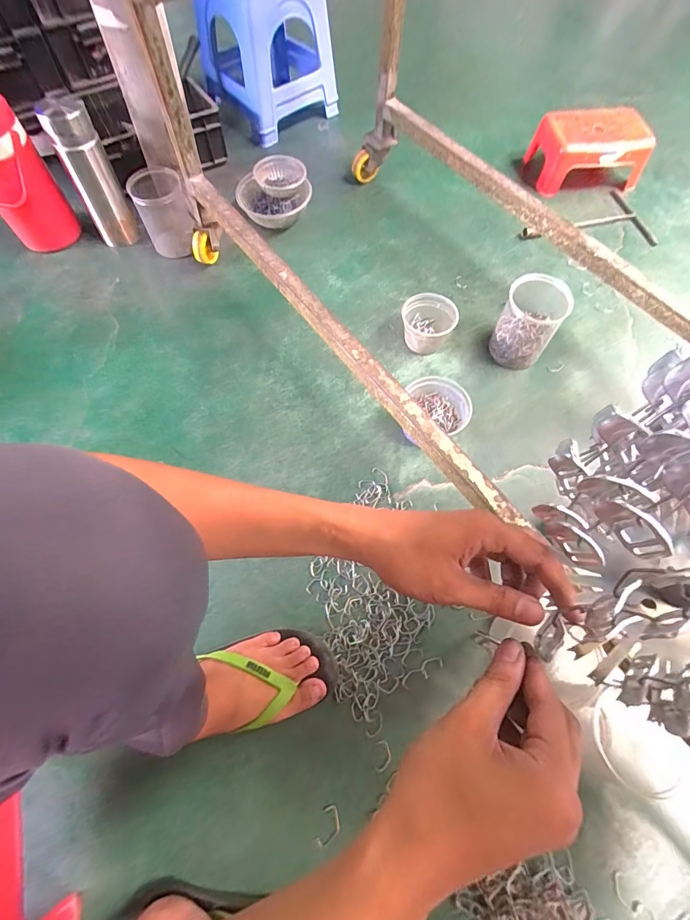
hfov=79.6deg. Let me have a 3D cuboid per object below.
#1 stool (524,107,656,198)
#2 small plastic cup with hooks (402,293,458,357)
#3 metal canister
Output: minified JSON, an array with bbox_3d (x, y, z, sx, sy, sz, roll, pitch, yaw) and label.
[{"bbox_3d":[0.577,-0.729,0.983,0.245,0.114,0.133,-1,66,0],"label":"stool"},{"bbox_3d":[0.159,-0.262,0.805,0.104,0.069,0.093,14,67,6],"label":"small plastic cup with hooks"},{"bbox_3d":[-0.500,-0.558,0.828,0.089,0.262,0.071,-27,68,-11],"label":"metal canister"}]

